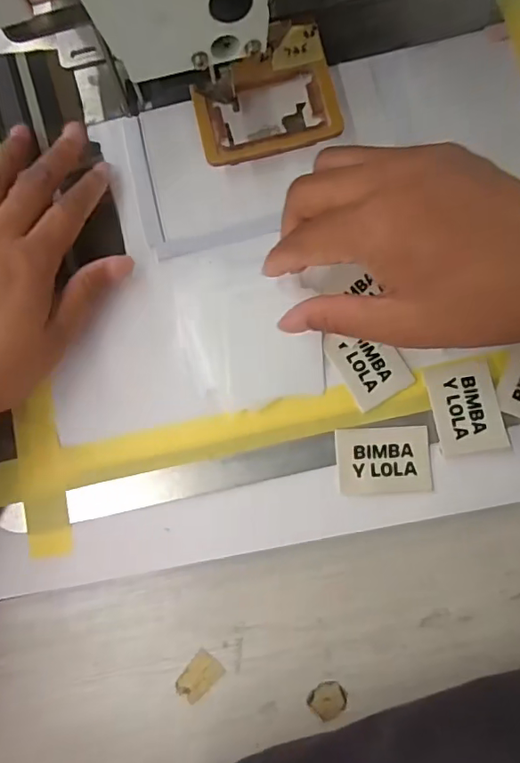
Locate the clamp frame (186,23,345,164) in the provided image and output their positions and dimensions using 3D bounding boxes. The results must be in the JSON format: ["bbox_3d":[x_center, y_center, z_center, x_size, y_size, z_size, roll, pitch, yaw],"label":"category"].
[{"bbox_3d":[0.002,-0.167,0.297,0.080,0.008,0.075,-13,81,3],"label":"clamp frame"}]

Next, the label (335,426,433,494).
[{"bbox_3d":[0.066,0.042,0.272,0.048,0.004,0.034,-3,79,4],"label":"label"}]

